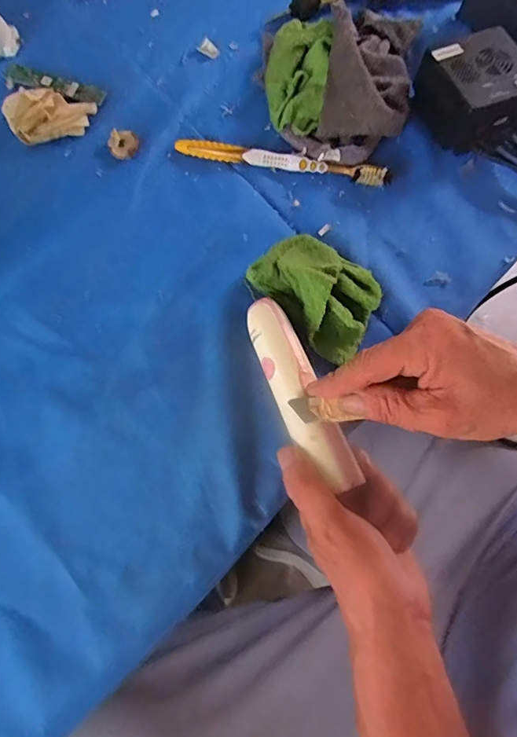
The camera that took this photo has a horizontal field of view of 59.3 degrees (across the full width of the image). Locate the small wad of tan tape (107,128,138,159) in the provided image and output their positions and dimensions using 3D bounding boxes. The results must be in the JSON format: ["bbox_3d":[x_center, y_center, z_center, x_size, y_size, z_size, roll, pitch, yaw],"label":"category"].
[{"bbox_3d":[-0.119,-0.198,0.399,0.025,0.006,0.030,-10,73,-4],"label":"small wad of tan tape"}]

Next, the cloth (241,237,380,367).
[{"bbox_3d":[0.046,-0.058,0.335,0.092,0.034,0.065,42,77,11],"label":"cloth"}]

